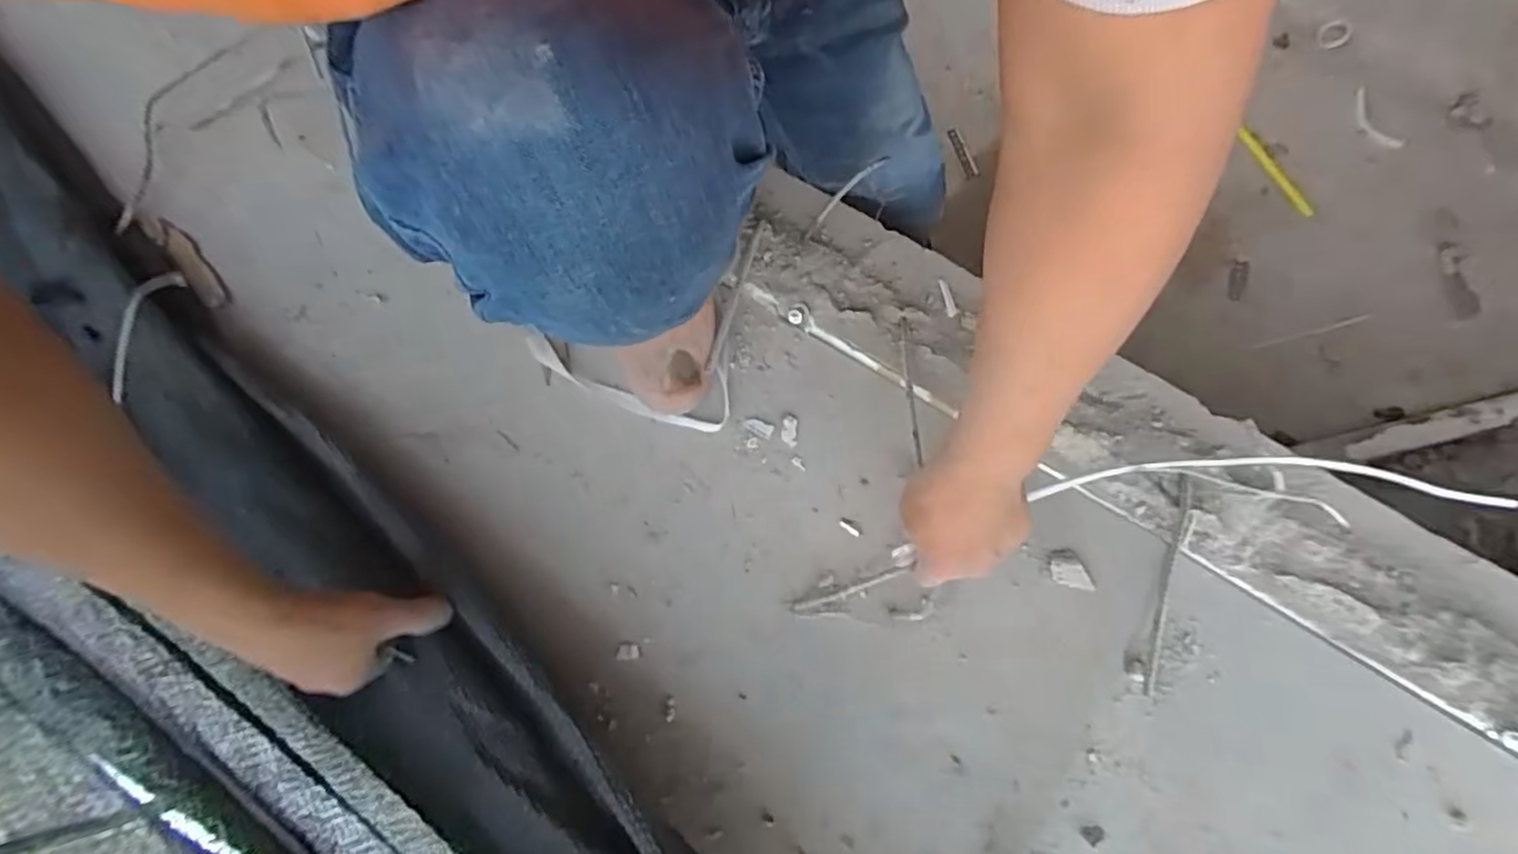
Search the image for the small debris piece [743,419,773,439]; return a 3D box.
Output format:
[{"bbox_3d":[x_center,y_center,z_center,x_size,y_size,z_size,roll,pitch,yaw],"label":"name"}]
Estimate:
[{"bbox_3d":[-0.001,0.000,0.609,0.028,0.004,0.013,23,77,8],"label":"small debris piece"}]

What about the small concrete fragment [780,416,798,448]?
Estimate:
[{"bbox_3d":[0.027,0.004,0.607,0.014,0.004,0.028,2,75,2],"label":"small concrete fragment"}]

